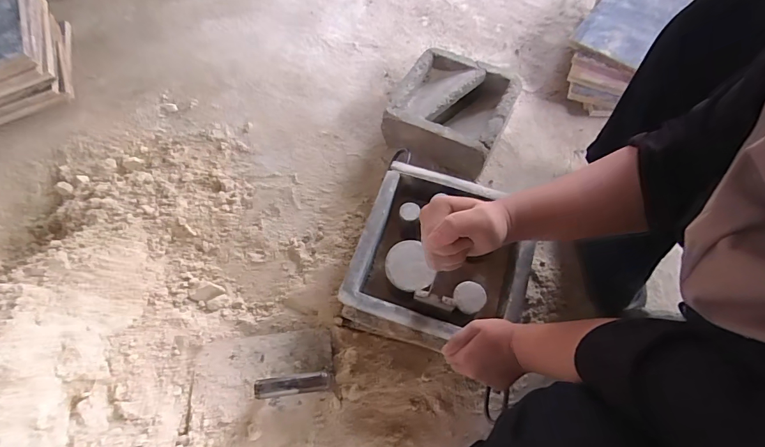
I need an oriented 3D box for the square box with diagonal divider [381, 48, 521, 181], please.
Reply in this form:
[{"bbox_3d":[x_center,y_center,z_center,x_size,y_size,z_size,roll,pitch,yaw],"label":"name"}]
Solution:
[{"bbox_3d":[0.130,-0.209,0.745,0.198,0.099,0.195,24,68,11],"label":"square box with diagonal divider"}]

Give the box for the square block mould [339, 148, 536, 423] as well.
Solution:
[{"bbox_3d":[0.089,0.050,0.589,0.237,0.078,0.233,18,68,8],"label":"square block mould"}]

